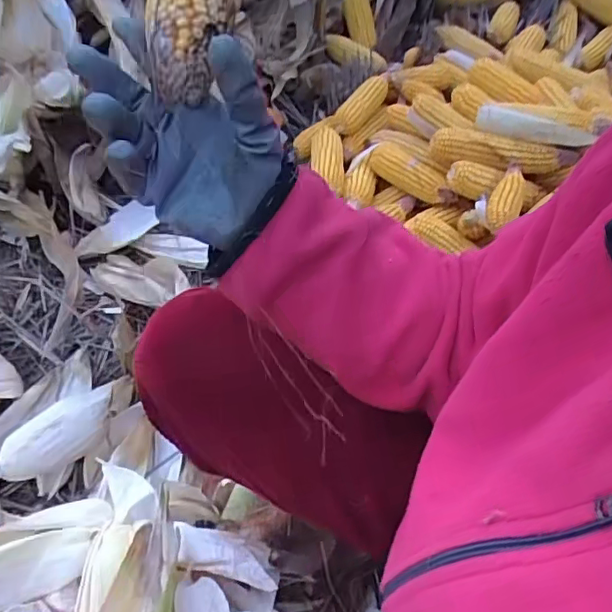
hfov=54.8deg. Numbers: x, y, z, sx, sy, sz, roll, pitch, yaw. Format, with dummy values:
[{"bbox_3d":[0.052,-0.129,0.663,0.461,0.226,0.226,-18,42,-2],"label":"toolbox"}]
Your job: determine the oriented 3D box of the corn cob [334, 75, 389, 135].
[{"bbox_3d":[0.103,-0.367,1.056,0.049,0.044,0.144,33,64,20],"label":"corn cob"}]

